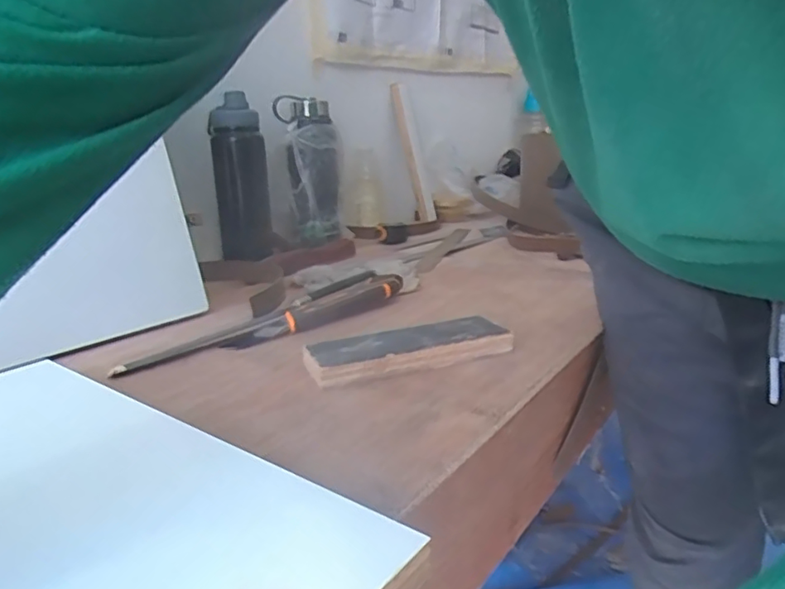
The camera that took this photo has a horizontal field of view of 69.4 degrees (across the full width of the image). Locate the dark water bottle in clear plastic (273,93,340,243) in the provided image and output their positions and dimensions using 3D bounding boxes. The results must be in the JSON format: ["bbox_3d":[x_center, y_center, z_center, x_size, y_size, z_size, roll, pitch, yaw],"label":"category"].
[{"bbox_3d":[-0.132,-0.203,0.948,0.089,0.219,0.066,-4,15,-6],"label":"dark water bottle in clear plastic"}]

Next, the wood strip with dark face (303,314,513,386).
[{"bbox_3d":[0.014,0.047,0.491,0.171,0.026,0.052,-8,16,-19],"label":"wood strip with dark face"}]

